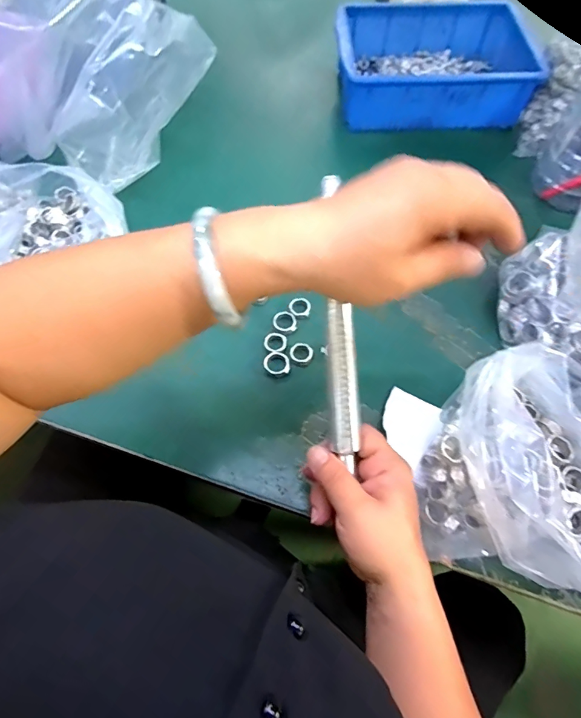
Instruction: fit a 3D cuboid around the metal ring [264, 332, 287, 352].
[{"bbox_3d":[-0.014,-0.016,0.397,0.020,0.004,0.020,0,64,0],"label":"metal ring"}]

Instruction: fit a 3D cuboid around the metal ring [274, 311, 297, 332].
[{"bbox_3d":[-0.005,-0.037,0.407,0.022,0.004,0.021,0,64,0],"label":"metal ring"}]

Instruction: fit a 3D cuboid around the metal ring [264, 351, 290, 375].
[{"bbox_3d":[-0.012,0.004,0.390,0.024,0.008,0.023,0,64,0],"label":"metal ring"}]

